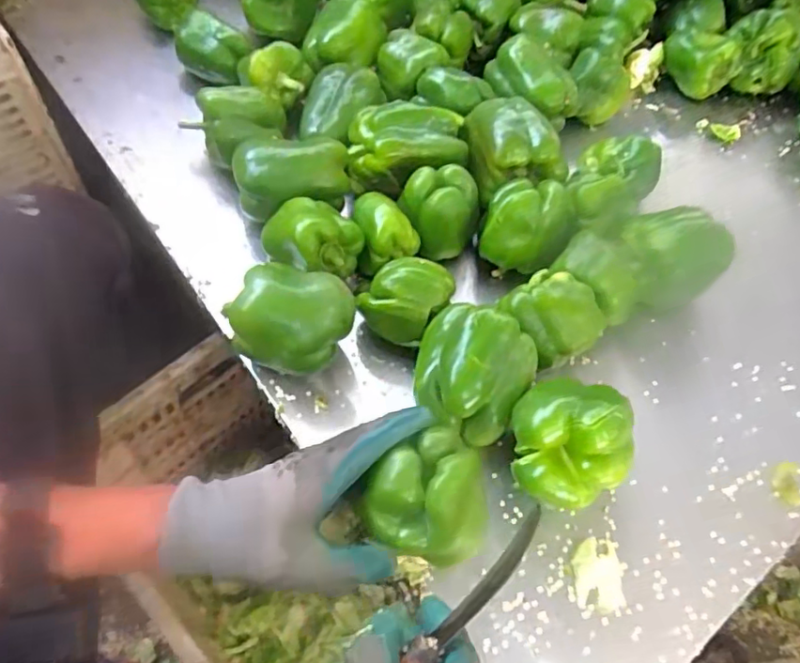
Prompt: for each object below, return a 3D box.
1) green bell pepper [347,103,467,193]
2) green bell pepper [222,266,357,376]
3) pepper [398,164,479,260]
[{"bbox_3d":[0.008,-0.194,0.615,0.125,0.061,0.075,-1,58,-5],"label":"green bell pepper"},{"bbox_3d":[-0.092,-0.004,0.507,0.093,0.091,0.079,26,59,11],"label":"green bell pepper"},{"bbox_3d":[0.038,-0.124,0.596,0.080,0.069,0.068,13,57,3],"label":"pepper"}]

